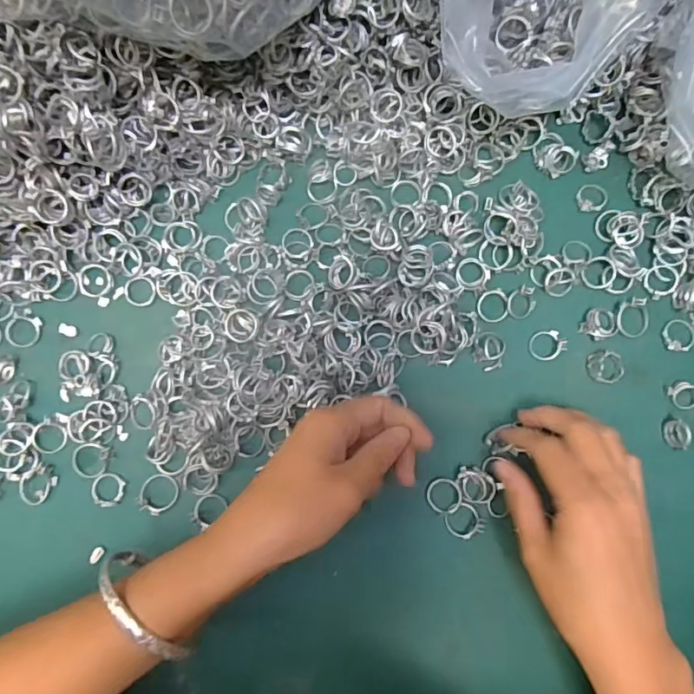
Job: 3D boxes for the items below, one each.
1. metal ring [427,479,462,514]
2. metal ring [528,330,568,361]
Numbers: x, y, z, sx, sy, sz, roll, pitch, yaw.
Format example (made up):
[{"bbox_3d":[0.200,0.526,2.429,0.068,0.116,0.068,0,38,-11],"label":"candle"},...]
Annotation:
[{"bbox_3d":[0.062,0.095,0.335,0.022,0.006,0.021,0,81,-1],"label":"metal ring"},{"bbox_3d":[0.134,-0.001,0.352,0.023,0.005,0.020,-26,82,-5],"label":"metal ring"}]

